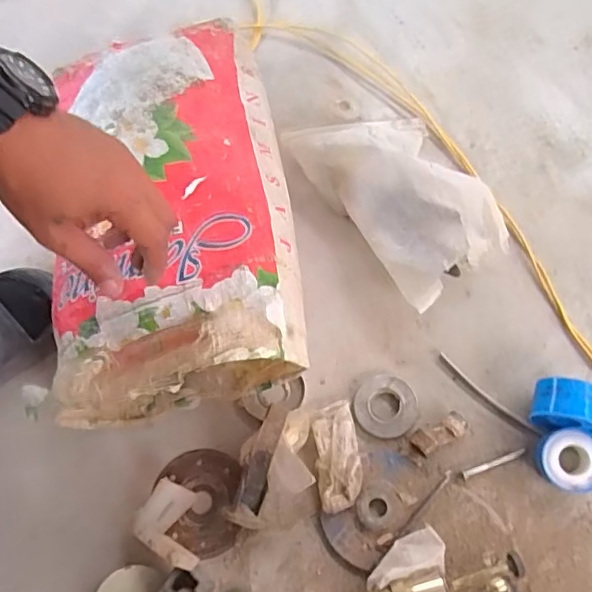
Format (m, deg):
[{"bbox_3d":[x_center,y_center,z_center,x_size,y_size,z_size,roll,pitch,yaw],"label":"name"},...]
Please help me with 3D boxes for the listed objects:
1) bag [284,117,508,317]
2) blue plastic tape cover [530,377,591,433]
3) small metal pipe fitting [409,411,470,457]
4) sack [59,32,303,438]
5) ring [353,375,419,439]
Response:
[{"bbox_3d":[0.106,-0.115,0.562,0.138,0.083,0.232,-31,71,-8],"label":"bag"},{"bbox_3d":[0.233,0.097,0.494,0.055,0.056,0.041,12,70,8],"label":"blue plastic tape cover"},{"bbox_3d":[0.126,0.121,0.497,0.051,0.016,0.022,-28,69,-7],"label":"small metal pipe fitting"},{"bbox_3d":[-0.124,-0.090,0.536,0.228,0.152,0.381,-5,70,-2],"label":"sack"},{"bbox_3d":[0.082,0.101,0.519,0.056,0.013,0.056,-2,69,4],"label":"ring"}]

